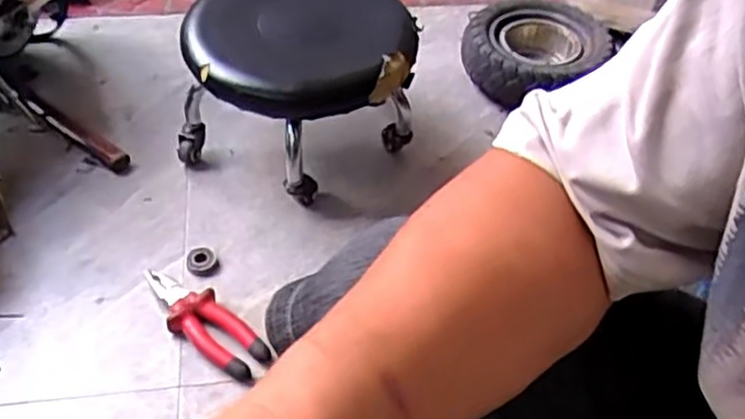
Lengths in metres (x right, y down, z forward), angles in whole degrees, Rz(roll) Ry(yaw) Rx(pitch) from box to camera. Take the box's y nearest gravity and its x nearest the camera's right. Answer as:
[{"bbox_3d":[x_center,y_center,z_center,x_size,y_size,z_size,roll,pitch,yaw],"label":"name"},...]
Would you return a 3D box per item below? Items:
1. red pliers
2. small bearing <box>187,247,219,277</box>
[{"bbox_3d":[-0.203,0.133,0.871,0.191,0.024,0.063,31,52,23],"label":"red pliers"},{"bbox_3d":[-0.222,0.069,0.946,0.039,0.011,0.042,-11,48,-14],"label":"small bearing"}]

